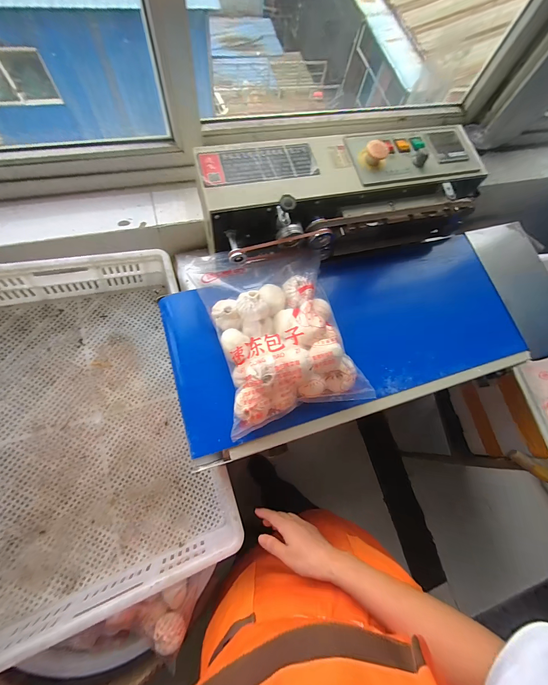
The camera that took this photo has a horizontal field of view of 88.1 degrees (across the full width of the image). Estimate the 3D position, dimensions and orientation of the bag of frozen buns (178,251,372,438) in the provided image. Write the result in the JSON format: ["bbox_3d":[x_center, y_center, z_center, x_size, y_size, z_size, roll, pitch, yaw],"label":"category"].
[{"bbox_3d":[0.003,-0.034,0.457,0.221,0.078,0.302,-17,76,-7],"label":"bag of frozen buns"}]

